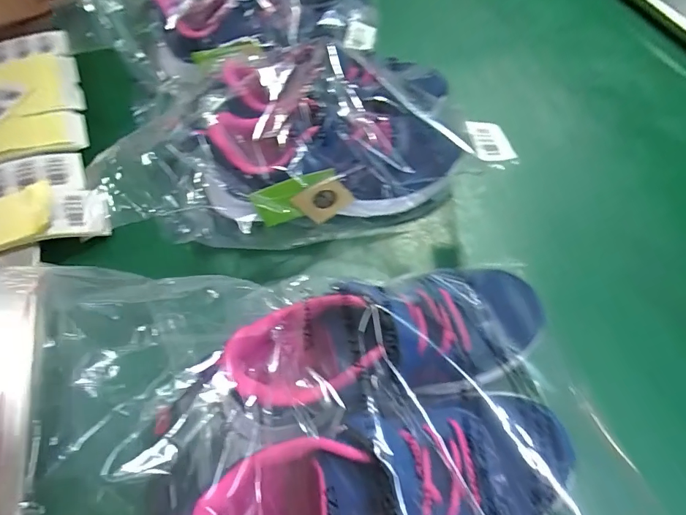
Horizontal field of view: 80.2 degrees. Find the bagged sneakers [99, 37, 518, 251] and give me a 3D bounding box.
[{"bbox_3d":[-0.024,-0.120,0.388,0.346,0.103,0.183,-19,64,-6],"label":"bagged sneakers"}]

